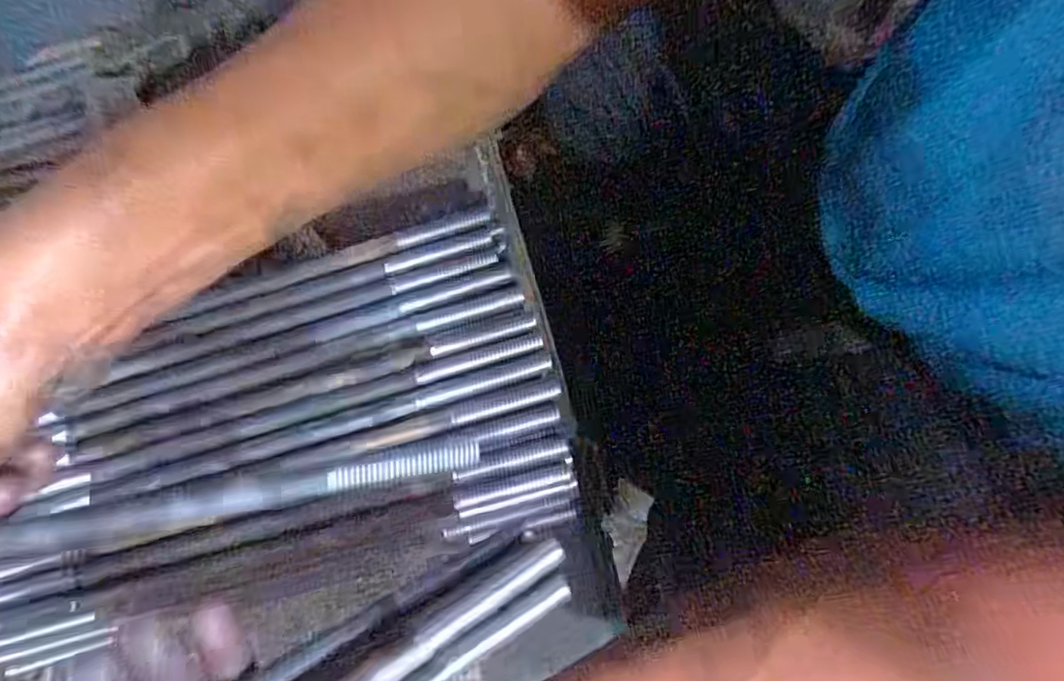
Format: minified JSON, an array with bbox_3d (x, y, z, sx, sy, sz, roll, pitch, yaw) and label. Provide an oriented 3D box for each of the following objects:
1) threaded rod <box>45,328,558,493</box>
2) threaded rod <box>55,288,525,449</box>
[{"bbox_3d":[-0.120,0.036,0.302,0.257,0.006,0.010,-16,75,-3],"label":"threaded rod"},{"bbox_3d":[-0.126,0.012,0.307,0.249,0.009,0.012,-17,75,-3],"label":"threaded rod"}]

